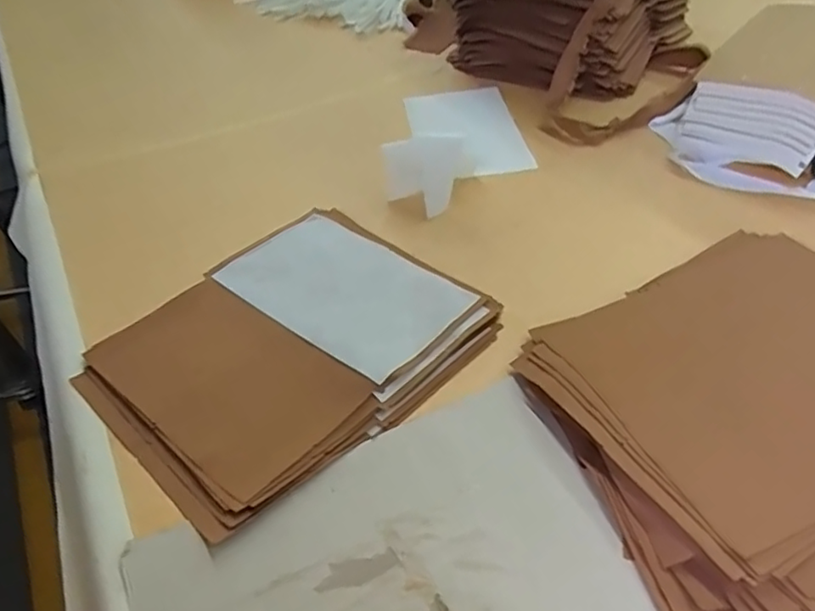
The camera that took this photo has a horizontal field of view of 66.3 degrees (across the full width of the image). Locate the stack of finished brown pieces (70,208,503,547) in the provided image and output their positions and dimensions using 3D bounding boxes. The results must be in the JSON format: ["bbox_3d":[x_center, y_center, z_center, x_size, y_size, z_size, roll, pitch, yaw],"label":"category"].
[{"bbox_3d":[-0.084,0.025,0.443,0.205,0.017,0.242,32,55,32],"label":"stack of finished brown pieces"}]

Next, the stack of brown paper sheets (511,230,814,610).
[{"bbox_3d":[0.225,0.055,0.381,0.264,0.019,0.244,-15,45,-11],"label":"stack of brown paper sheets"}]

